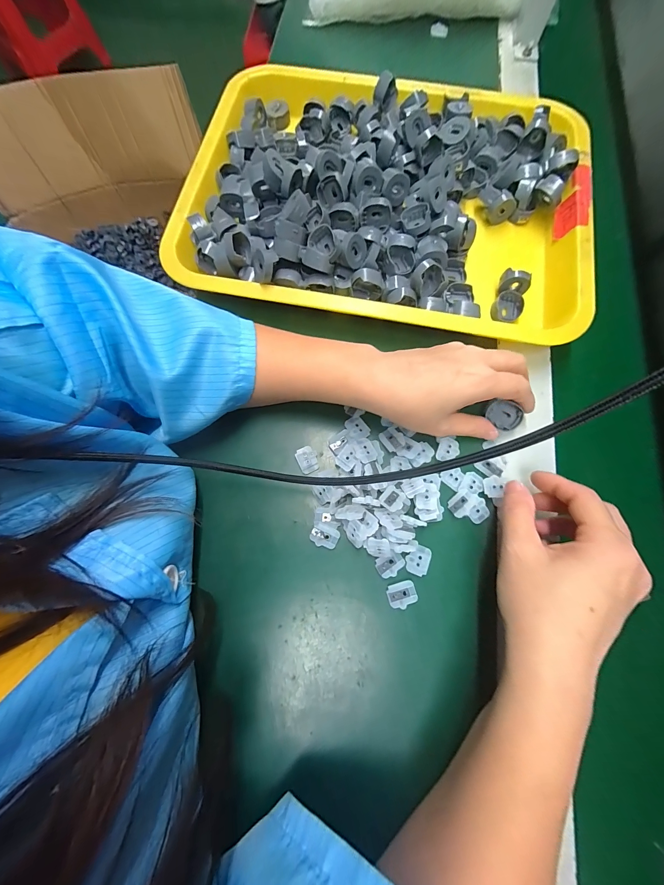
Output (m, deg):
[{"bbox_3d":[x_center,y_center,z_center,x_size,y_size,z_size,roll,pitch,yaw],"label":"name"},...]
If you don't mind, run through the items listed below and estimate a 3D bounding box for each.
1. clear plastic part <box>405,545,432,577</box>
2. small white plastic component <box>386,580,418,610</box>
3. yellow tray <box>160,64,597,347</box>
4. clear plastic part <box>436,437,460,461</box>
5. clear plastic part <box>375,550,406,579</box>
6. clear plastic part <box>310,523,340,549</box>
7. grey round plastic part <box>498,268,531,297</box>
[{"bbox_3d":[0.066,0.090,0.238,0.017,0.004,0.021,22,76,6],"label":"clear plastic part"},{"bbox_3d":[0.052,0.114,0.231,0.021,0.004,0.017,-15,75,-4],"label":"small white plastic component"},{"bbox_3d":[0.053,-0.247,0.309,0.385,0.059,0.299,12,75,3],"label":"yellow tray"},{"bbox_3d":[0.097,0.007,0.256,0.017,0.004,0.020,21,76,6],"label":"clear plastic part"},{"bbox_3d":[0.045,0.093,0.236,0.021,0.005,0.017,-33,77,-9],"label":"clear plastic part"},{"bbox_3d":[-0.006,0.073,0.240,0.022,0.004,0.015,19,75,5],"label":"clear plastic part"},{"bbox_3d":[0.168,-0.148,0.284,0.025,0.017,0.016,6,78,0],"label":"grey round plastic part"}]

